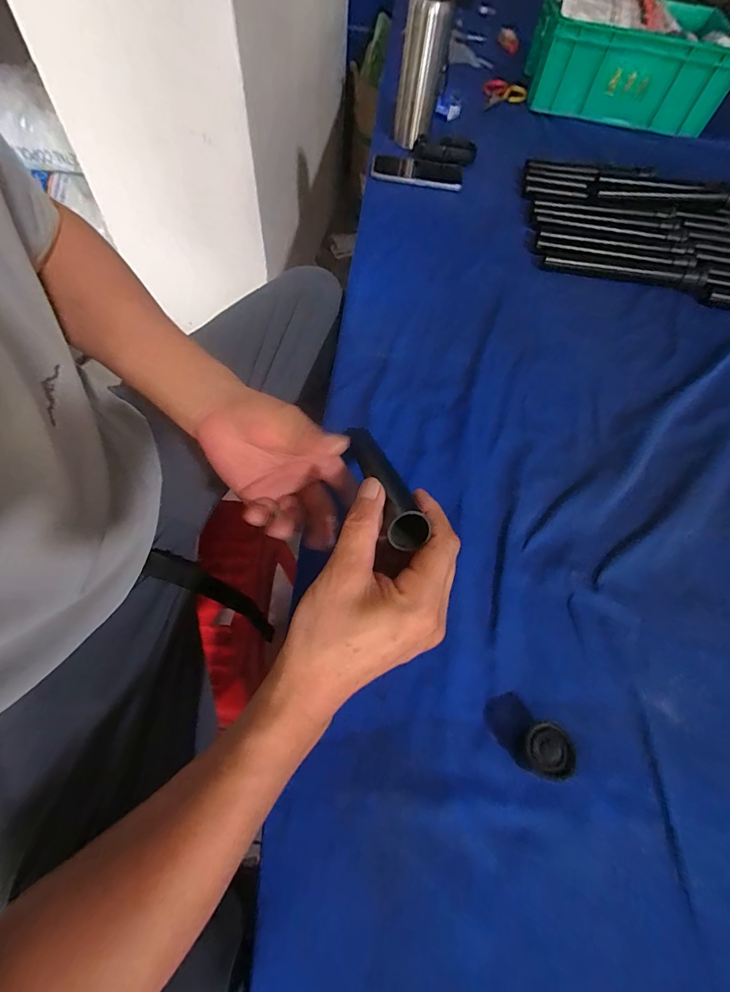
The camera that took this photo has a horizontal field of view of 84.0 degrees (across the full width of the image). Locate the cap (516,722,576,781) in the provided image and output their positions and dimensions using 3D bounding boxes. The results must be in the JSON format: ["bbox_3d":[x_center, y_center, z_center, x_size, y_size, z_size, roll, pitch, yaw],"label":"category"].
[{"bbox_3d":[0.127,0.181,0.289,0.031,0.028,0.036,39,64,16],"label":"cap"}]

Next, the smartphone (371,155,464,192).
[{"bbox_3d":[0.095,-0.585,0.733,0.160,0.015,0.082,10,62,1],"label":"smartphone"}]

